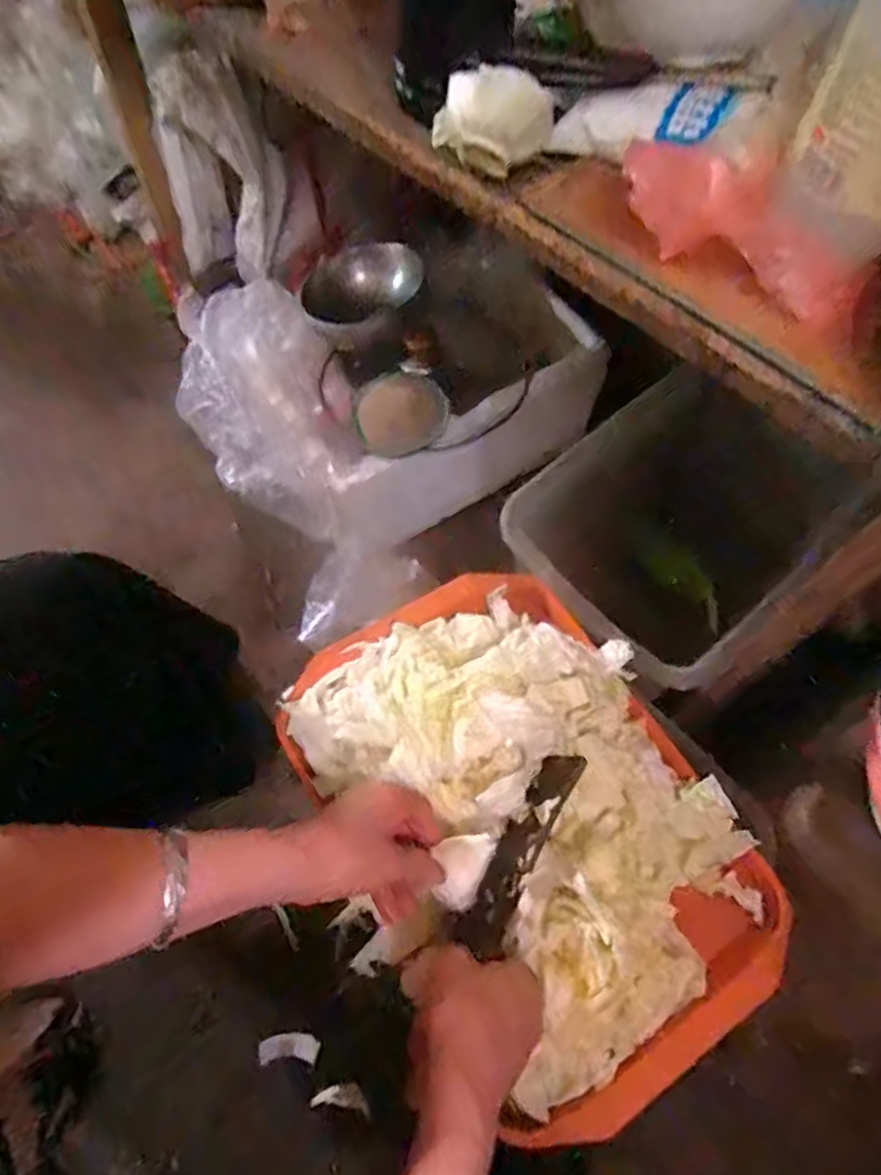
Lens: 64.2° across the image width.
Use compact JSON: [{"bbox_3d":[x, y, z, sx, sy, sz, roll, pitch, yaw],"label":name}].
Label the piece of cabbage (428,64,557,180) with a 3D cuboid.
[{"bbox_3d":[0.033,-0.297,0.450,0.074,0.063,0.027,9,60,2],"label":"piece of cabbage"}]

